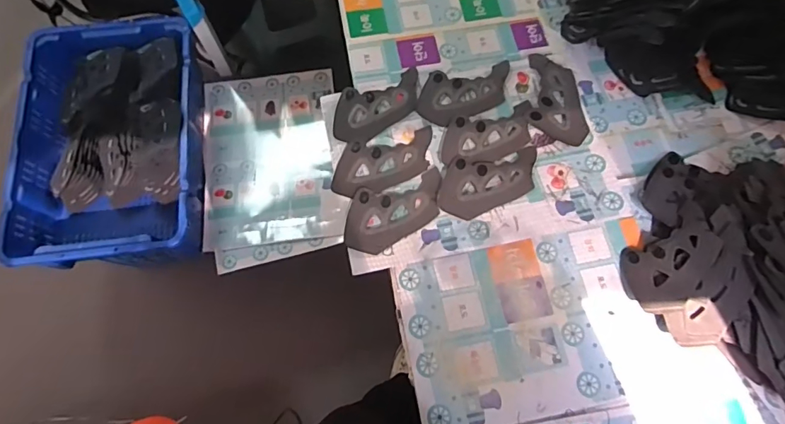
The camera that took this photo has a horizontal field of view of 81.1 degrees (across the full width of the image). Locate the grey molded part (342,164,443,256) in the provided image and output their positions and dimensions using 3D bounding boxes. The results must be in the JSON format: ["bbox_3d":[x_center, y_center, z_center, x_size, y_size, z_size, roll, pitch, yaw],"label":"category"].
[{"bbox_3d":[0.005,-0.001,0.858,0.199,0.018,0.122,-15,72,-6],"label":"grey molded part"}]

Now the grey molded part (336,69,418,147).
[{"bbox_3d":[-0.027,-0.217,0.940,0.203,0.017,0.117,-22,73,-8],"label":"grey molded part"}]

